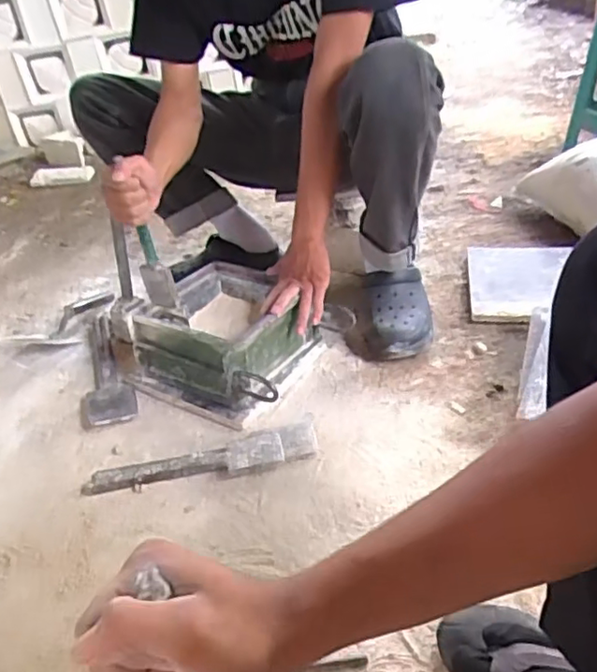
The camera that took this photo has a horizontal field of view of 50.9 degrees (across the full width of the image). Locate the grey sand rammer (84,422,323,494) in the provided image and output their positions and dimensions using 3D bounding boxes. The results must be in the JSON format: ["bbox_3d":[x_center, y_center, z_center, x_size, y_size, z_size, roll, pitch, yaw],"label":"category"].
[{"bbox_3d":[-0.137,0.180,0.900,0.330,0.023,0.066,-12,37,-8],"label":"grey sand rammer"}]

